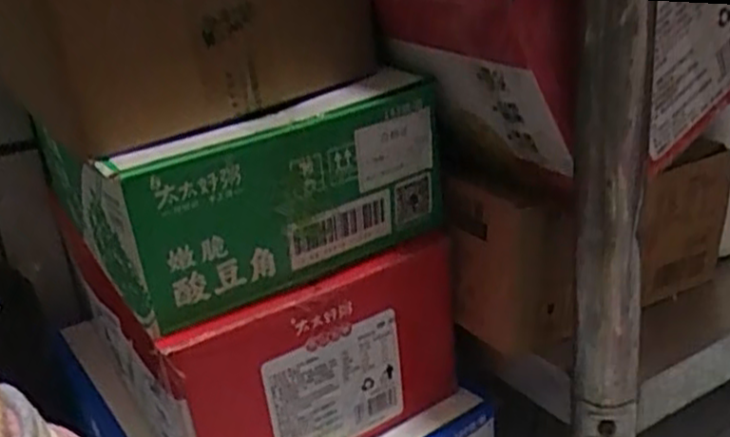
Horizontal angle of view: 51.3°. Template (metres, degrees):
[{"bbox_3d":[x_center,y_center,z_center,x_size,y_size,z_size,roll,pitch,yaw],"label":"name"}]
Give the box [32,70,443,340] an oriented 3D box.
[{"bbox_3d":[-0.088,-0.031,0.592,0.257,0.131,0.181,-17,26,-26],"label":"box"}]

